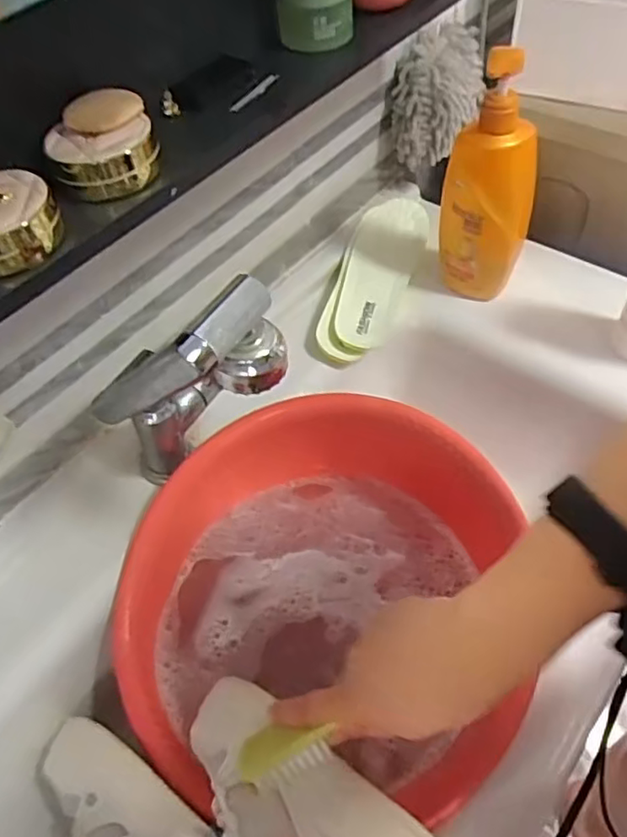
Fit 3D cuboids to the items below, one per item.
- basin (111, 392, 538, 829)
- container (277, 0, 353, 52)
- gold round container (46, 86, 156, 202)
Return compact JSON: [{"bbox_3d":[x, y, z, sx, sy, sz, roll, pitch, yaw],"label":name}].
[{"bbox_3d":[-0.010,0.145,0.540,0.315,0.122,0.311,-3,53,3],"label":"basin"},{"bbox_3d":[0.002,-0.342,0.520,0.061,0.053,0.060,-1,53,5],"label":"container"},{"bbox_3d":[-0.143,-0.187,0.430,0.070,0.043,0.067,-16,53,-7],"label":"gold round container"}]

